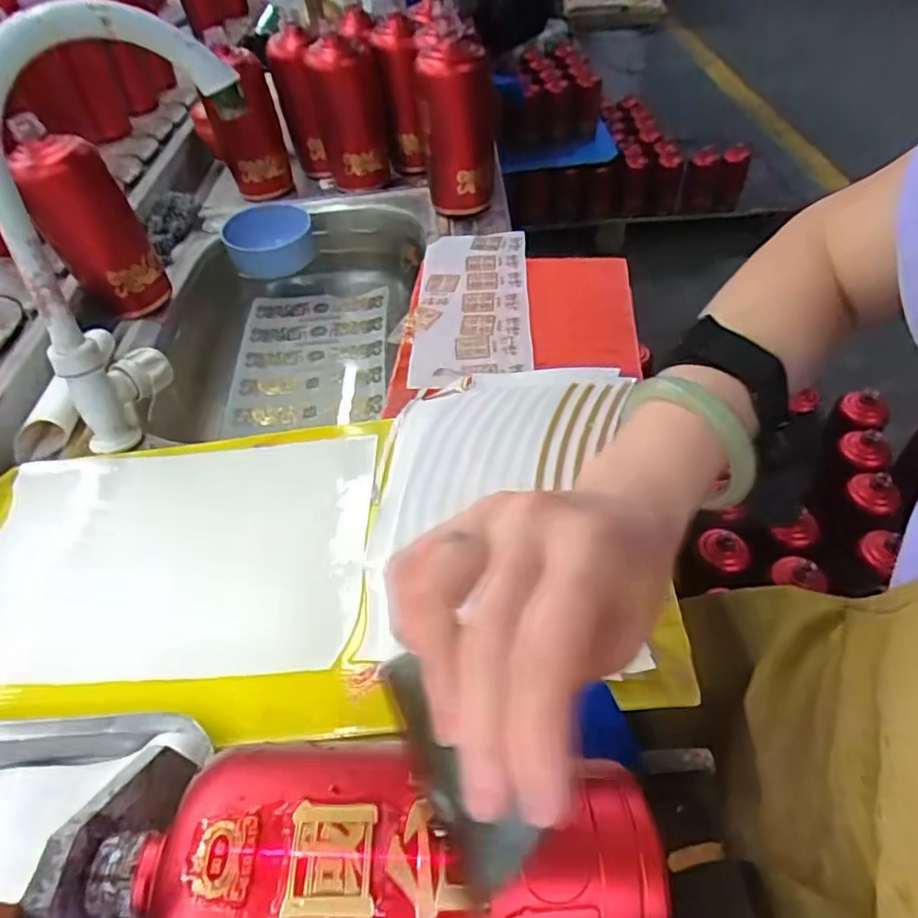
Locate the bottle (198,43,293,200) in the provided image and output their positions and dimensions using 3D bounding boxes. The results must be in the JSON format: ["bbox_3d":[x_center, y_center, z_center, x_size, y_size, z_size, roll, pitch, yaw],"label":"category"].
[{"bbox_3d":[-0.265,-0.412,0.748,0.079,0.150,0.067,-13,48,-7],"label":"bottle"}]

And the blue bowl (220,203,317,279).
[{"bbox_3d":[-0.239,-0.277,0.759,0.108,0.045,0.102,-21,50,-14],"label":"blue bowl"}]

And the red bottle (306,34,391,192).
[{"bbox_3d":[-0.137,-0.434,0.753,0.085,0.155,0.086,-9,48,-3],"label":"red bottle"}]

